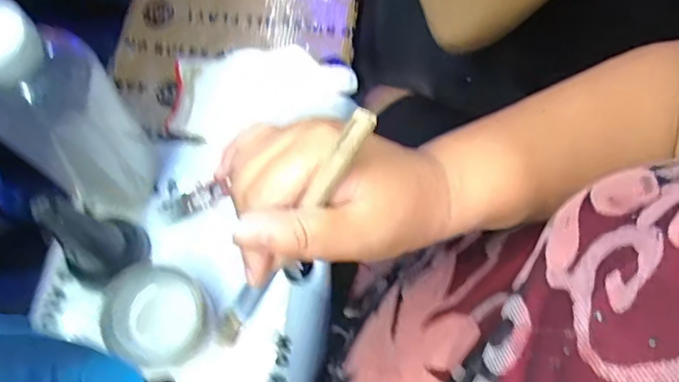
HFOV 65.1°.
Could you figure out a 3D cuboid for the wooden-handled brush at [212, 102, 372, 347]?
[{"bbox_3d":[-0.025,0.024,0.255,0.012,0.009,0.152,41,119,12],"label":"wooden-handled brush"}]

